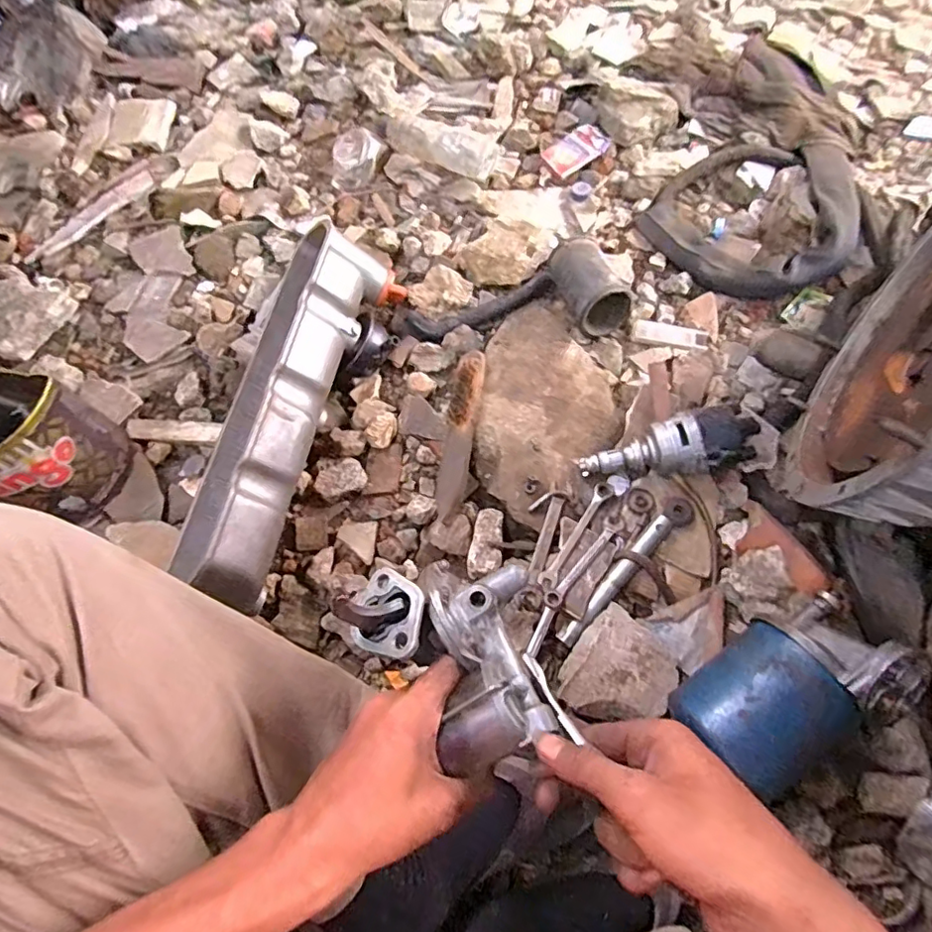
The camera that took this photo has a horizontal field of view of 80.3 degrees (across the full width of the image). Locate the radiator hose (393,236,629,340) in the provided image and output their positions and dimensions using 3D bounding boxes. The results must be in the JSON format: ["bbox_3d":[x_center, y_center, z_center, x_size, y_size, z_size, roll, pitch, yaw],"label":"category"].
[{"bbox_3d":[0.059,-0.226,0.770,0.323,0.077,0.129,-10,64,8],"label":"radiator hose"}]

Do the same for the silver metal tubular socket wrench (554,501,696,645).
[{"bbox_3d":[0.181,0.114,0.618,0.215,0.027,0.028,-42,71,-16],"label":"silver metal tubular socket wrench"}]

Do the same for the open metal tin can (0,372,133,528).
[{"bbox_3d":[-0.513,-0.028,0.639,0.172,0.162,0.135,18,67,10],"label":"open metal tin can"}]

